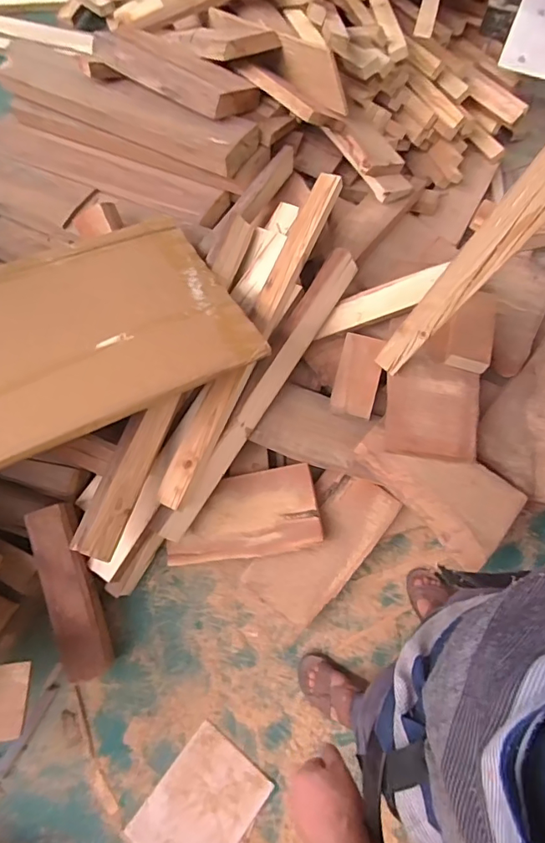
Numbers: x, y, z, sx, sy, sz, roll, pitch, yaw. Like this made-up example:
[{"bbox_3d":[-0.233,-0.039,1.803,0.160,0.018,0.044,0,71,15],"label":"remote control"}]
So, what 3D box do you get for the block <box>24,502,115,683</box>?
[{"bbox_3d":[-0.519,0.430,1.267,0.123,0.046,0.429,-17,85,-9],"label":"block"}]

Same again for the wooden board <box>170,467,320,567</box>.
[{"bbox_3d":[-0.084,0.255,1.383,0.414,0.028,0.229,-10,66,8],"label":"wooden board"}]

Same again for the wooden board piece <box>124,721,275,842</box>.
[{"bbox_3d":[-0.169,0.903,1.163,0.213,0.025,0.282,36,69,16],"label":"wooden board piece"}]

